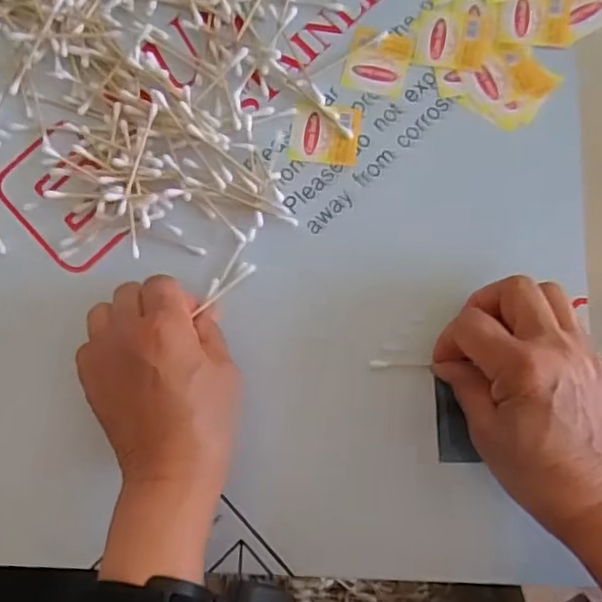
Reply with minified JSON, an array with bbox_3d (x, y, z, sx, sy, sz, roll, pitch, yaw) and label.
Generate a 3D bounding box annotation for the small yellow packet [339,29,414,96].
[{"bbox_3d":[0.050,-0.155,0.416,0.040,0.004,0.043,14,82,6],"label":"small yellow packet"}]

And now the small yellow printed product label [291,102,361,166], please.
[{"bbox_3d":[0.016,-0.107,0.412,0.043,0.004,0.038,7,82,5],"label":"small yellow printed product label"}]

